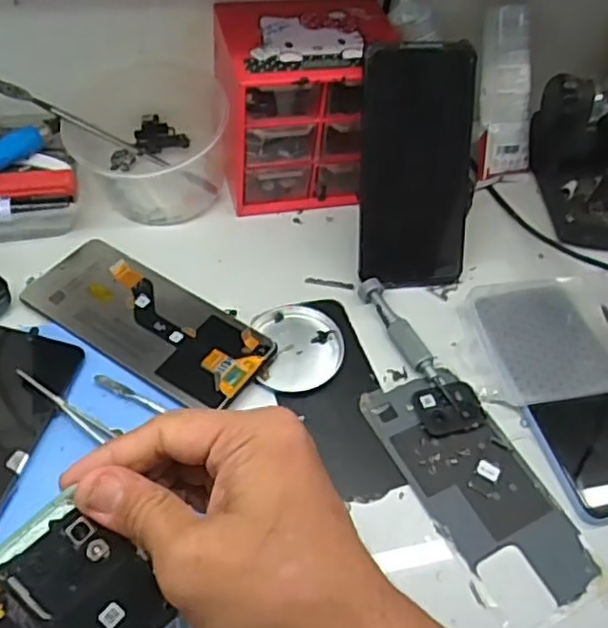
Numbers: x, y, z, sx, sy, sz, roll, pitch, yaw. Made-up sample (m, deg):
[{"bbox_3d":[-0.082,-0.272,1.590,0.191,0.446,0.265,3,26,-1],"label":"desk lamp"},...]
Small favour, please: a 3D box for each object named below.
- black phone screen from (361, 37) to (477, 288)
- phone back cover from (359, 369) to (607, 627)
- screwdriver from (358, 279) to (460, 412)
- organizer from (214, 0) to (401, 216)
[{"bbox_3d":[0.081,-0.102,0.477,0.082,0.167,0.012,-6,21,-10],"label":"black phone screen"},{"bbox_3d":[0.105,0.104,0.408,0.076,0.007,0.157,-20,57,-20],"label":"phone back cover"},{"bbox_3d":[0.072,0.019,0.461,0.016,0.013,0.112,-24,59,-22],"label":"screwdriver"},{"bbox_3d":[0.000,-0.163,0.524,0.130,0.121,0.105,-8,54,-12],"label":"organizer"}]

